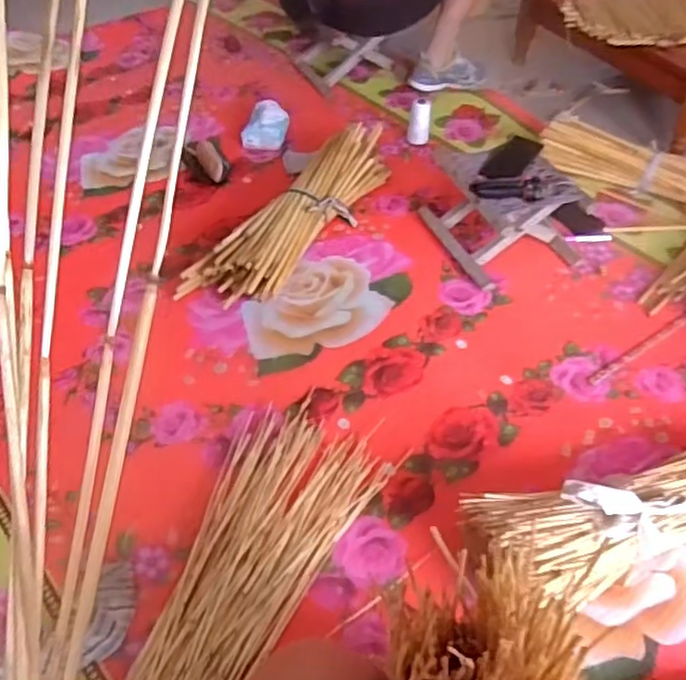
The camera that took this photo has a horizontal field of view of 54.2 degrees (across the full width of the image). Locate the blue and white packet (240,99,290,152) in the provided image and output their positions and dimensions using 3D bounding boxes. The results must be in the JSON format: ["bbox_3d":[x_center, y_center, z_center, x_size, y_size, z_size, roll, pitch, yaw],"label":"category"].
[{"bbox_3d":[-0.201,-0.567,1.750,0.110,0.044,0.175,5,46,4],"label":"blue and white packet"}]

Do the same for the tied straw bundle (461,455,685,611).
[{"bbox_3d":[0.492,0.214,0.951,0.641,0.145,0.169,-13,48,-14],"label":"tied straw bundle"}]

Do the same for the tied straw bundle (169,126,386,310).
[{"bbox_3d":[-0.094,-0.278,1.434,0.171,0.114,0.595,24,50,21],"label":"tied straw bundle"}]

